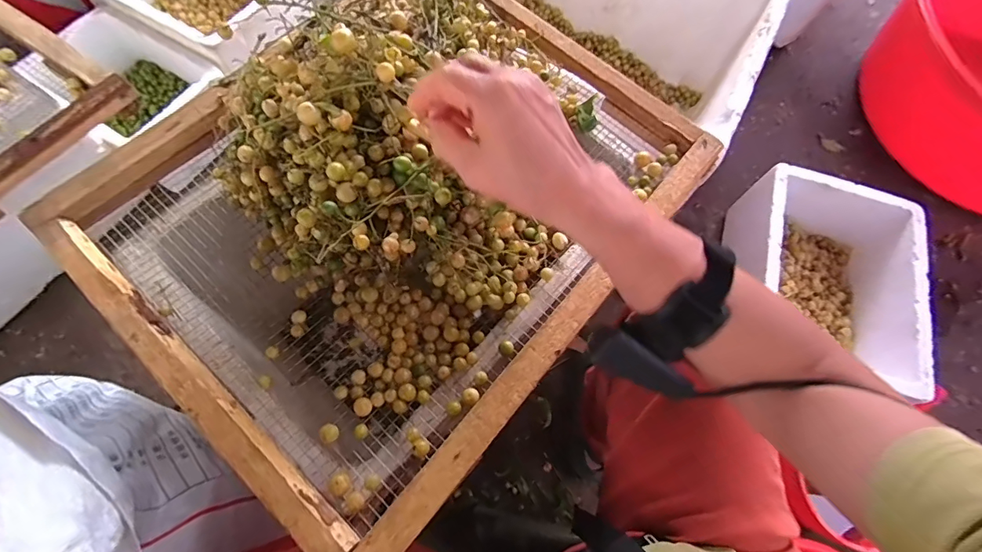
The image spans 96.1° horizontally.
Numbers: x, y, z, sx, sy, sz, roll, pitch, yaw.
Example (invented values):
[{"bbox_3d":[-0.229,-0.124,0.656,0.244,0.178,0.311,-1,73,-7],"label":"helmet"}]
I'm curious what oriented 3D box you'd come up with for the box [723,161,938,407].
[{"bbox_3d":[0.581,0.005,0.784,0.275,0.153,0.317,20,71,7],"label":"box"}]

